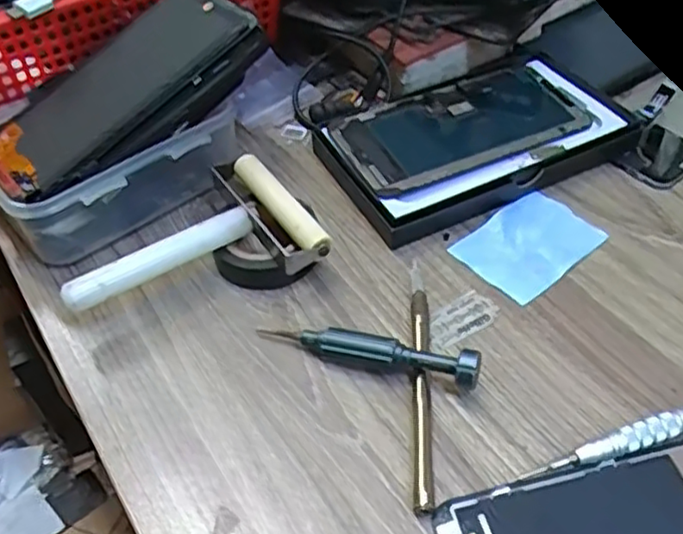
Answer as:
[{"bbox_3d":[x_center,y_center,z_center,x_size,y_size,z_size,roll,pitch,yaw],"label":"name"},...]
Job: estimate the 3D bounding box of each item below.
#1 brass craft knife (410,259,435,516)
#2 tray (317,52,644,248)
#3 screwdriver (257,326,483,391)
[{"bbox_3d":[0.037,0.048,0.317,0.009,0.010,0.132,1,48,3],"label":"brass craft knife"},{"bbox_3d":[0.086,-0.078,0.423,0.184,0.027,0.099,-21,50,-16],"label":"tray"},{"bbox_3d":[0.012,0.039,0.318,0.104,0.023,0.013,14,50,14],"label":"screwdriver"}]

